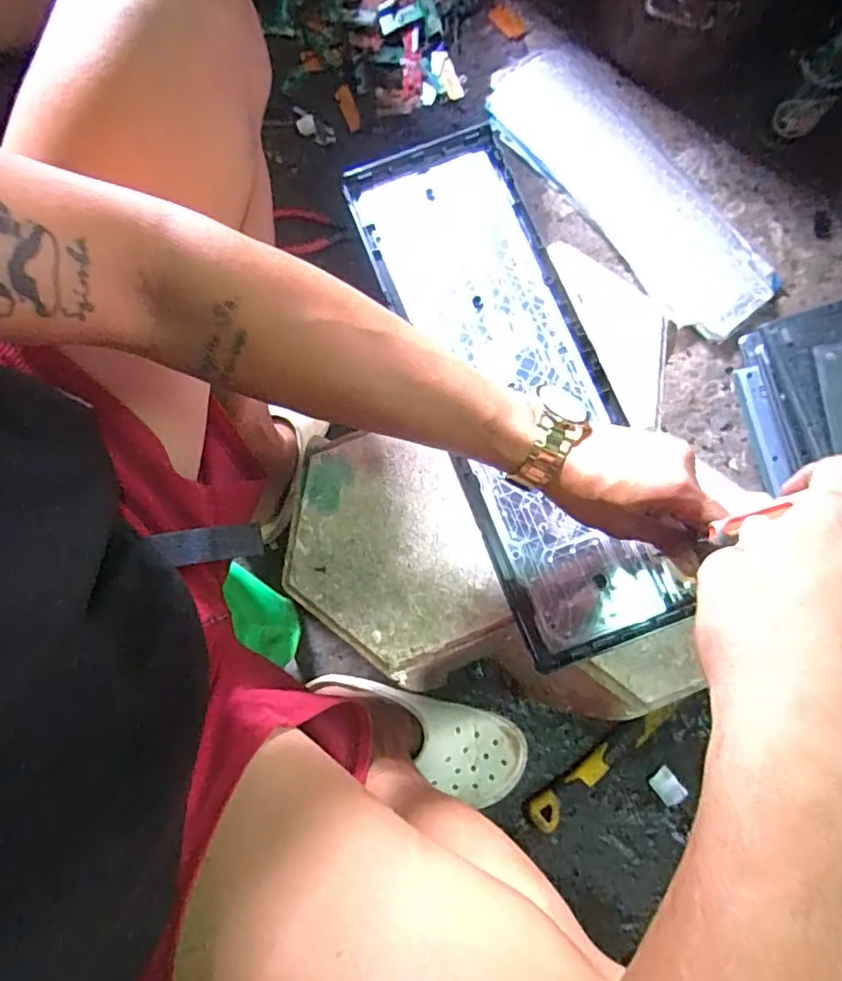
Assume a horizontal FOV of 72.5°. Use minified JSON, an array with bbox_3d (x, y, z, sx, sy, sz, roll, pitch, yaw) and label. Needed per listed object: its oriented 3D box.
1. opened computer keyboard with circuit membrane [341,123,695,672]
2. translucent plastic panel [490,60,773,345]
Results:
[{"bbox_3d":[0.078,-0.096,0.484,0.143,0.032,0.458,-21,77,-4],"label":"opened computer keyboard with circuit membrane"},{"bbox_3d":[0.280,-0.414,0.775,0.163,0.036,0.477,-37,81,-5],"label":"translucent plastic panel"}]

